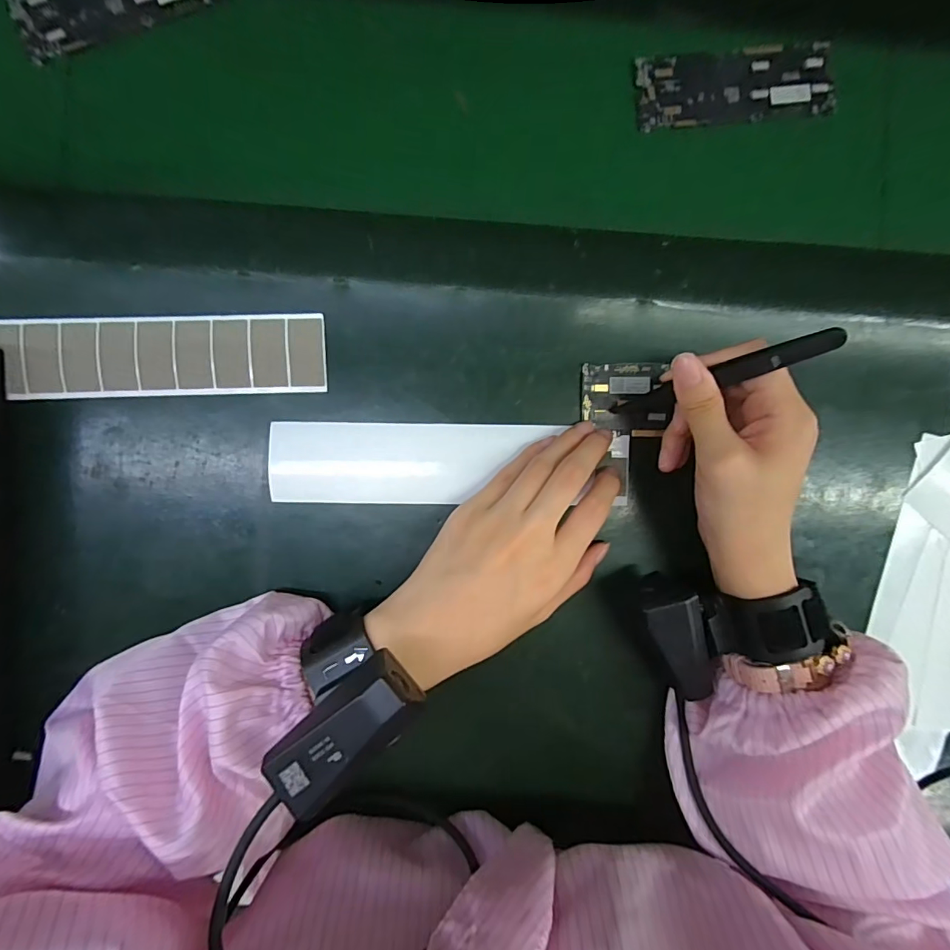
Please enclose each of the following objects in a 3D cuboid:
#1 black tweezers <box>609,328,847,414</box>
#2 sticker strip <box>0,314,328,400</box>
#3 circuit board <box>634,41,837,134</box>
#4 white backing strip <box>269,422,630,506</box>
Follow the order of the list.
[{"bbox_3d":[0.123,-0.048,0.247,0.009,0.115,0.014,-19,92,-38],"label":"black tweezers"},{"bbox_3d":[-0.192,-0.070,0.280,0.205,0.004,0.045,-2,95,-4],"label":"sticker strip"},{"bbox_3d":[0.161,-0.242,0.293,0.121,0.006,0.044,-9,91,-3],"label":"circuit board"},{"bbox_3d":[-0.013,-0.007,0.288,0.216,0.006,0.049,1,86,-4],"label":"white backing strip"}]

